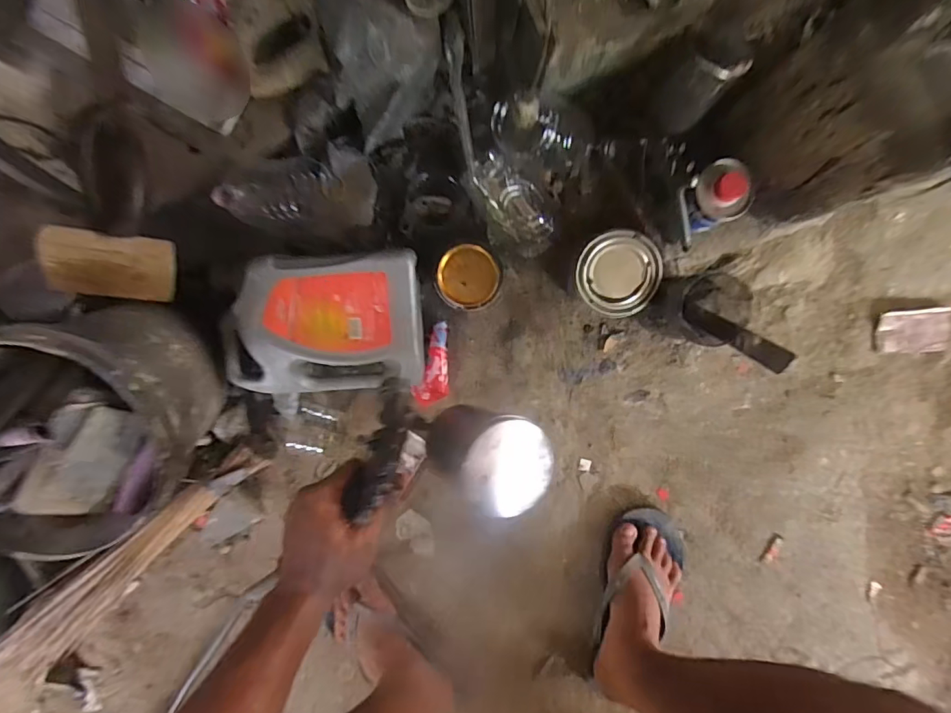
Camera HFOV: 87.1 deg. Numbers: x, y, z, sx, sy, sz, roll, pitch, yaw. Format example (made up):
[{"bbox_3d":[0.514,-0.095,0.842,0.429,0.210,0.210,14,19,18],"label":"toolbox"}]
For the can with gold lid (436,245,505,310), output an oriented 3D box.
[{"bbox_3d":[-0.007,-0.113,0.735,0.090,0.067,0.087,0,95,0],"label":"can with gold lid"}]

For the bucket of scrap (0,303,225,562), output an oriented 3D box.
[{"bbox_3d":[-0.456,0.077,0.630,0.227,0.303,0.234,0,95,0],"label":"bucket of scrap"}]

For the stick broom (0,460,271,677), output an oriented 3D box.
[{"bbox_3d":[-0.560,0.324,0.799,0.551,0.041,0.092,-42,94,5],"label":"stick broom"}]

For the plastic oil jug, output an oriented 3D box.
[{"bbox_3d":[-0.214,-0.041,0.713,0.278,0.103,0.187,-4,96,1],"label":"plastic oil jug"}]

